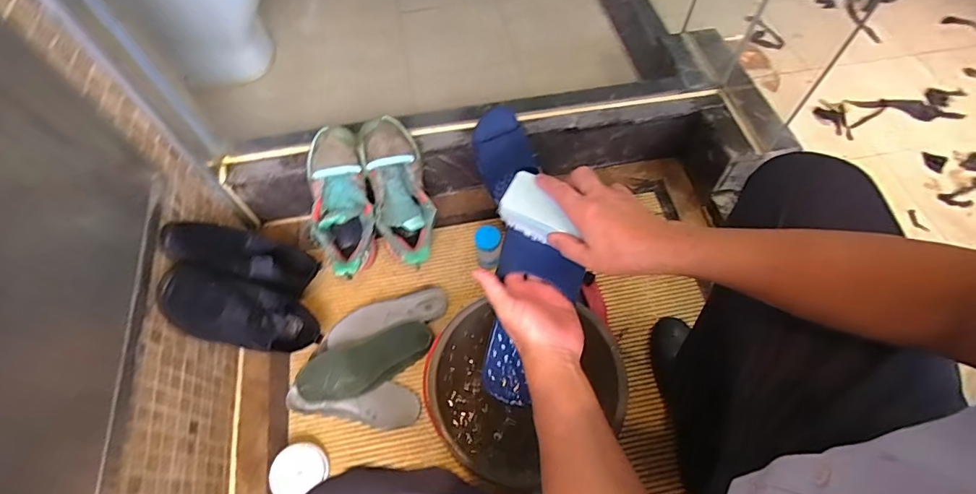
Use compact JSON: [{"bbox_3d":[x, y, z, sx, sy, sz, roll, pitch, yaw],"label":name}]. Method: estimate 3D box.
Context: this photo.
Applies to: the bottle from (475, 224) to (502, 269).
[{"bbox_3d":[0.001,0.008,0.898,0.050,0.101,0.059,-2,61,0],"label":"bottle"}]

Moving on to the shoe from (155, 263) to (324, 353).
[{"bbox_3d":[-0.387,0.109,0.754,0.100,0.268,0.106,-18,57,27],"label":"shoe"}]

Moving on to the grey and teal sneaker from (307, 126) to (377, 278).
[{"bbox_3d":[-0.271,-0.084,0.857,0.113,0.091,0.267,-7,93,-3],"label":"grey and teal sneaker"}]

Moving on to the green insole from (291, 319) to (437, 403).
[{"bbox_3d":[-0.222,0.207,0.813,0.232,0.044,0.090,-20,62,-10],"label":"green insole"}]

